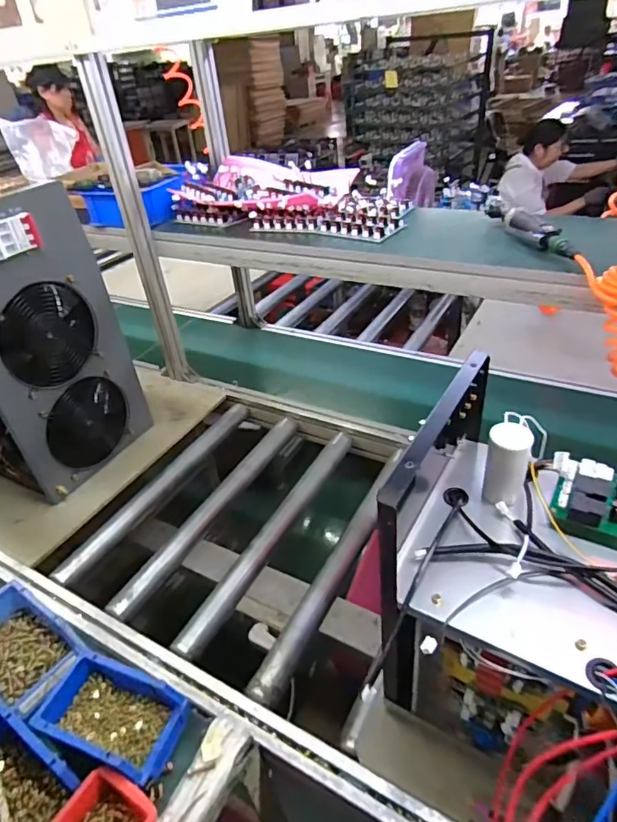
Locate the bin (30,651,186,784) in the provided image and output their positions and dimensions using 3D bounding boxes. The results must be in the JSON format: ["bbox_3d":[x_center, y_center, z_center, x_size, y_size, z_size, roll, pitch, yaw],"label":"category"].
[{"bbox_3d":[-0.249,0.390,0.644,0.169,0.059,0.105,9,39,20],"label":"bin"}]

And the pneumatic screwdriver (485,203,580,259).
[{"bbox_3d":[0.410,-0.331,0.921,0.038,0.042,0.287,-12,37,-7],"label":"pneumatic screwdriver"}]

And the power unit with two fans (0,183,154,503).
[{"bbox_3d":[-0.715,-0.159,1.102,0.567,0.566,0.311,14,41,26],"label":"power unit with two fans"}]

